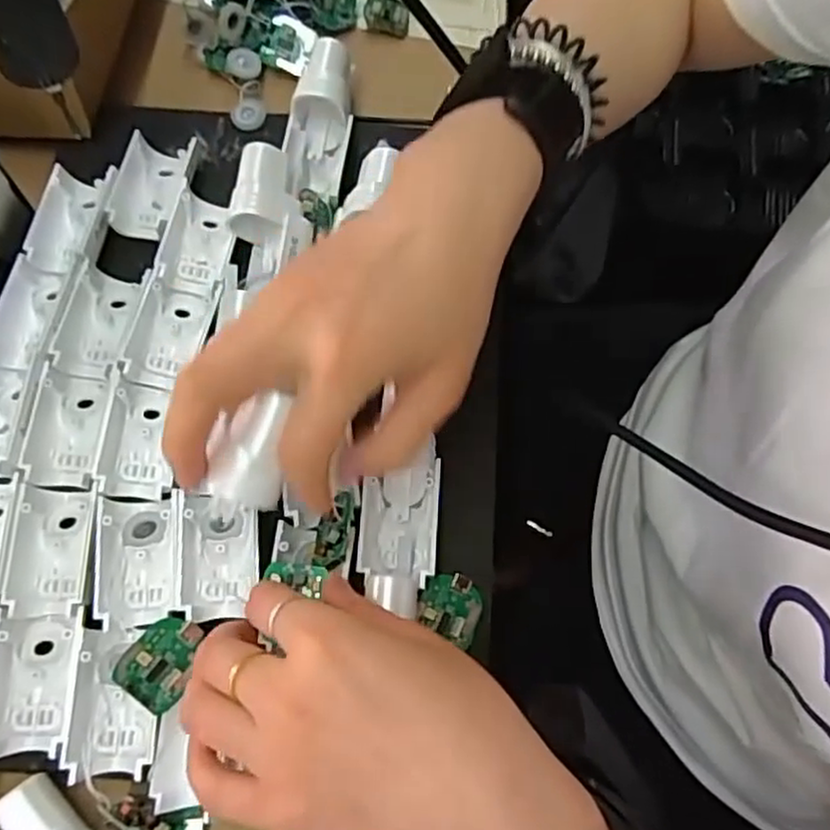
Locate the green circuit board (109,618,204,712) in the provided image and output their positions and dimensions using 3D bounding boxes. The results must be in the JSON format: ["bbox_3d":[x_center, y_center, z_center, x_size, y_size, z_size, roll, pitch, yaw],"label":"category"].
[{"bbox_3d":[-0.102,0.100,0.289,0.027,0.004,0.034,38,62,-5],"label":"green circuit board"}]

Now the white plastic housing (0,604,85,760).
[{"bbox_3d":[-0.157,0.110,0.294,0.036,0.015,0.055,-3,69,-4],"label":"white plastic housing"}]

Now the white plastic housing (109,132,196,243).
[{"bbox_3d":[-0.138,-0.122,0.380,0.034,0.019,0.057,9,69,1],"label":"white plastic housing"}]

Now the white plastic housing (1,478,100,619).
[{"bbox_3d":[-0.159,0.059,0.313,0.034,0.013,0.057,2,69,-2],"label":"white plastic housing"}]

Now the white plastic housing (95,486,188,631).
[{"bbox_3d":[-0.122,0.062,0.313,0.031,0.016,0.057,-8,70,-6],"label":"white plastic housing"}]

